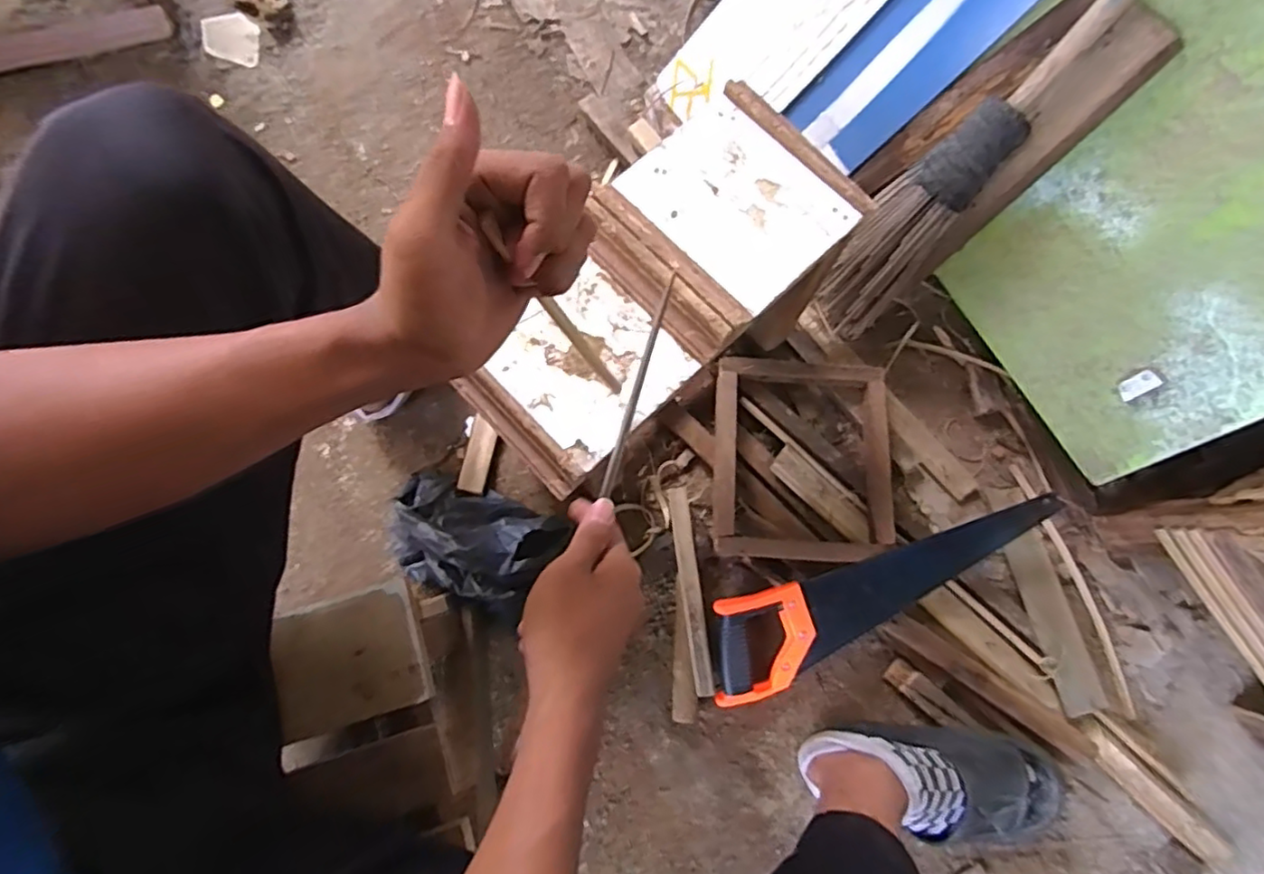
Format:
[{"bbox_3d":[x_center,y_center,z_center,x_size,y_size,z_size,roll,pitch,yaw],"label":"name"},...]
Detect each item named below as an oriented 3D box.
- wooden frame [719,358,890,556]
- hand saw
[{"bbox_3d":[0.205,0.023,0.772,0.207,0.031,0.244,3,78,-1],"label":"wooden frame"},{"bbox_3d":[0.291,0.188,0.739,0.424,0.029,0.117,-19,93,3],"label":"hand saw"}]

